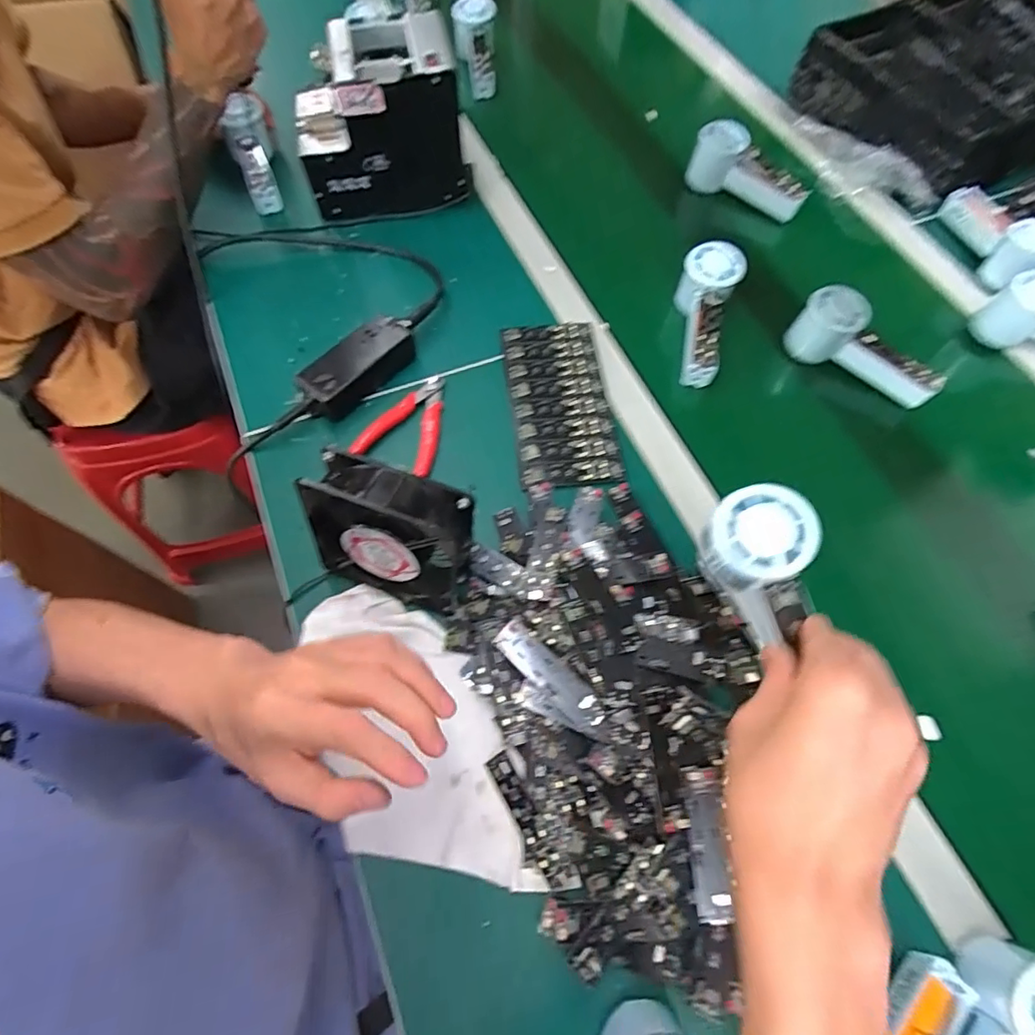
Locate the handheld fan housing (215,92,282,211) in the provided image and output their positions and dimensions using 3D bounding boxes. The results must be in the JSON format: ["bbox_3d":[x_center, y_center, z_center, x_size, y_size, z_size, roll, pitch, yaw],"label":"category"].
[{"bbox_3d":[-0.319,-0.445,0.672,0.053,0.063,0.139,-23,67,-12],"label":"handheld fan housing"}]

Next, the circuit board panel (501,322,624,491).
[{"bbox_3d":[0.042,-0.117,0.554,0.094,0.006,0.193,-5,65,-4],"label":"circuit board panel"}]

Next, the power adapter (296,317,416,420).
[{"bbox_3d":[-0.156,-0.149,0.545,0.050,0.033,0.113,42,70,17],"label":"power adapter"}]

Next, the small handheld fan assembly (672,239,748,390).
[{"bbox_3d":[0.201,-0.211,0.589,0.059,0.061,0.155,8,78,2],"label":"small handheld fan assembly"}]

